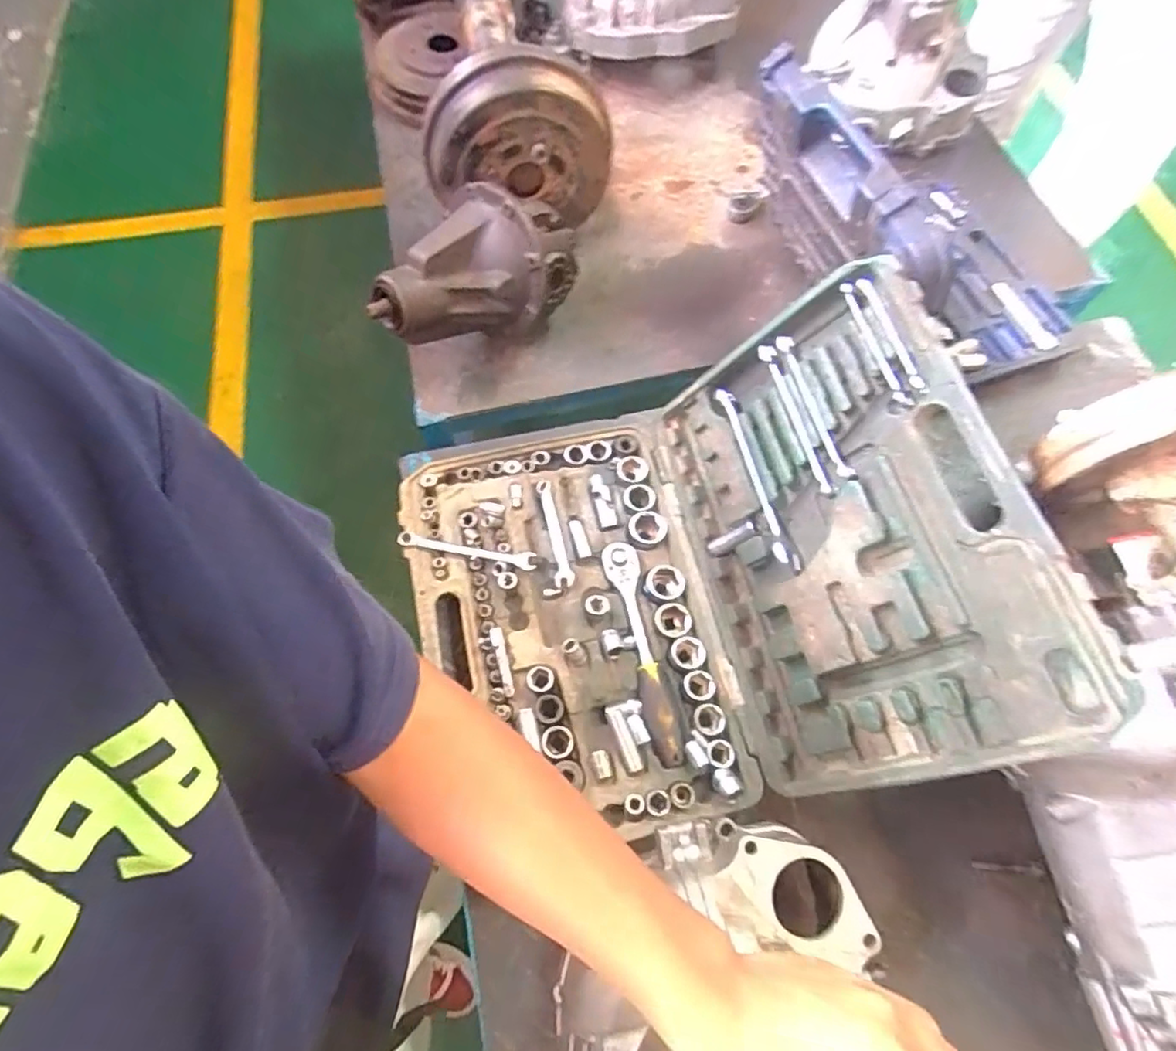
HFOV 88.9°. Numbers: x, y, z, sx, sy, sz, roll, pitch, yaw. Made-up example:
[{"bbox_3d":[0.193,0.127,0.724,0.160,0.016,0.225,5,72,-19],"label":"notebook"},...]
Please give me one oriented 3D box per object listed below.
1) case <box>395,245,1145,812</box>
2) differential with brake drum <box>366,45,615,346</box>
[{"bbox_3d":[0.087,0.038,0.594,0.523,0.246,0.451,-11,67,-4],"label":"case"},{"bbox_3d":[-0.118,-0.410,0.782,0.245,0.196,0.331,6,67,3],"label":"differential with brake drum"}]

